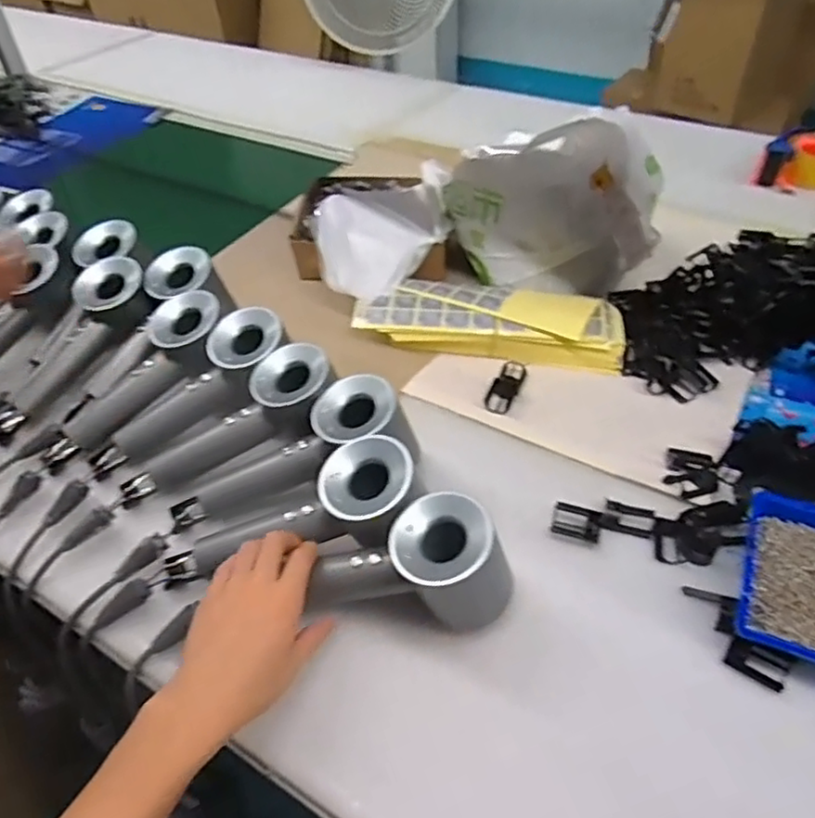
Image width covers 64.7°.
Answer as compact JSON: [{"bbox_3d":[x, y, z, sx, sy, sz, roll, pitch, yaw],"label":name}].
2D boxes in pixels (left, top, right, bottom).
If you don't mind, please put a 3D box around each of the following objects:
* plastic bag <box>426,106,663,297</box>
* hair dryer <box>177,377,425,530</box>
[{"bbox_3d":[0.177,-0.267,0.831,0.283,0.195,0.169,9,46,12],"label":"plastic bag"},{"bbox_3d":[-0.100,0.071,0.595,0.240,0.096,0.090,-29,45,5],"label":"hair dryer"}]

